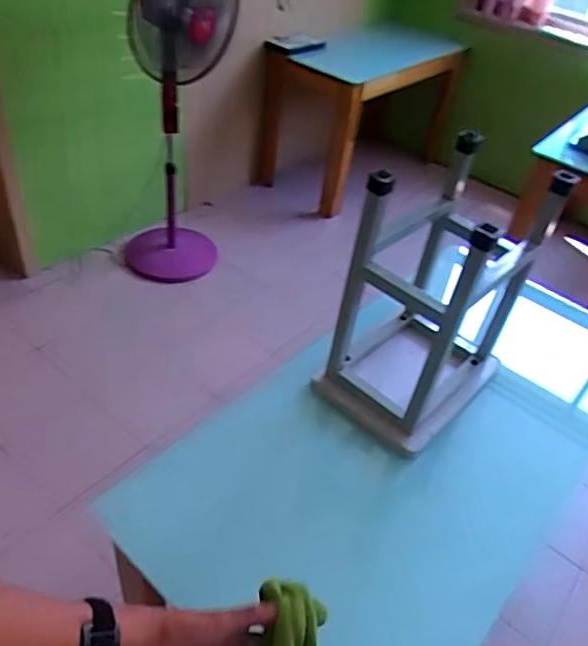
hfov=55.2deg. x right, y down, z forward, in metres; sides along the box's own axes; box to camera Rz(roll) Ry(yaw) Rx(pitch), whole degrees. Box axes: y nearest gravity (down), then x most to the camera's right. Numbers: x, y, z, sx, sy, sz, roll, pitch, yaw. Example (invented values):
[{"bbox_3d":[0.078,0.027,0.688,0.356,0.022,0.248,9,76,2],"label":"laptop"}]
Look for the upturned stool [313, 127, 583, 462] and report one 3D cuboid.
[{"bbox_3d":[0.252,-0.033,0.993,0.223,0.486,0.318,35,47,26],"label":"upturned stool"}]

